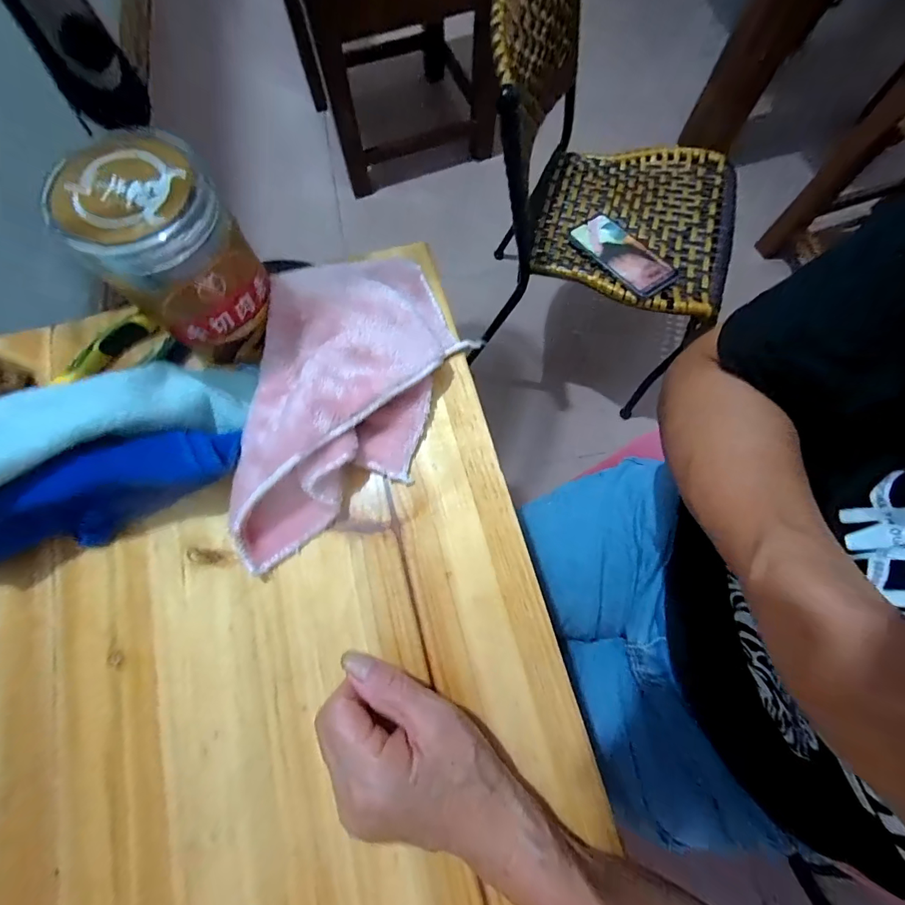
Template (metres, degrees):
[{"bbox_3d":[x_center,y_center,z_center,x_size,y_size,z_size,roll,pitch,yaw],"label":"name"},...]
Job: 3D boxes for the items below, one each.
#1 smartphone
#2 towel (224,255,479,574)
[{"bbox_3d":[0.258,-0.302,0.632,0.081,0.012,0.160,-35,71,-14],"label":"smartphone"},{"bbox_3d":[-0.085,-0.043,0.304,0.139,0.041,0.255,25,74,7],"label":"towel"}]

